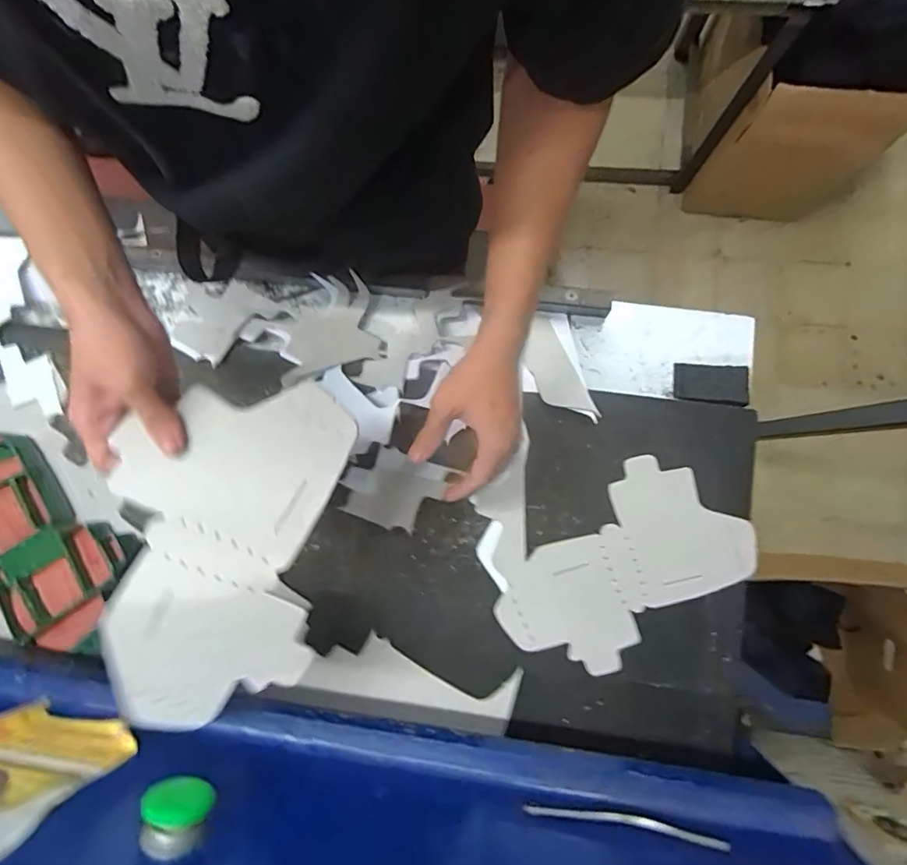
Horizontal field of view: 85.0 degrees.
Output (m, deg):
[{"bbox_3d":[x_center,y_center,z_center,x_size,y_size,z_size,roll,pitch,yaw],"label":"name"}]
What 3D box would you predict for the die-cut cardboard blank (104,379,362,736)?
[{"bbox_3d":[-0.177,0.091,0.377,0.153,0.057,0.262,11,79,3],"label":"die-cut cardboard blank"}]

